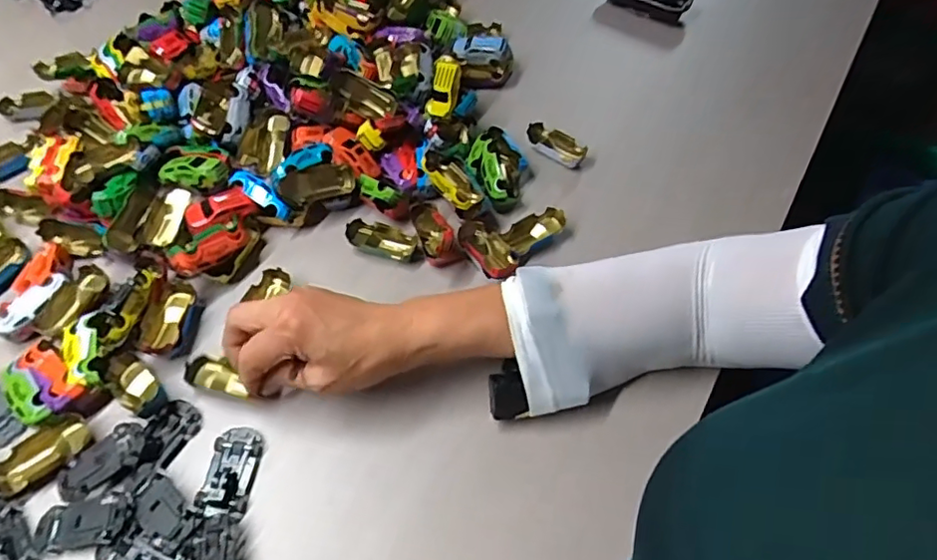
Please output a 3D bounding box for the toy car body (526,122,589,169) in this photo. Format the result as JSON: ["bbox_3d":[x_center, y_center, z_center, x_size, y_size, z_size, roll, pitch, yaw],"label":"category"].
[{"bbox_3d":[0.089,-0.138,0.593,0.062,0.019,0.027,26,59,16],"label":"toy car body"}]

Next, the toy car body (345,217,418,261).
[{"bbox_3d":[-0.078,-0.035,0.524,0.062,0.019,0.030,12,56,7],"label":"toy car body"}]

